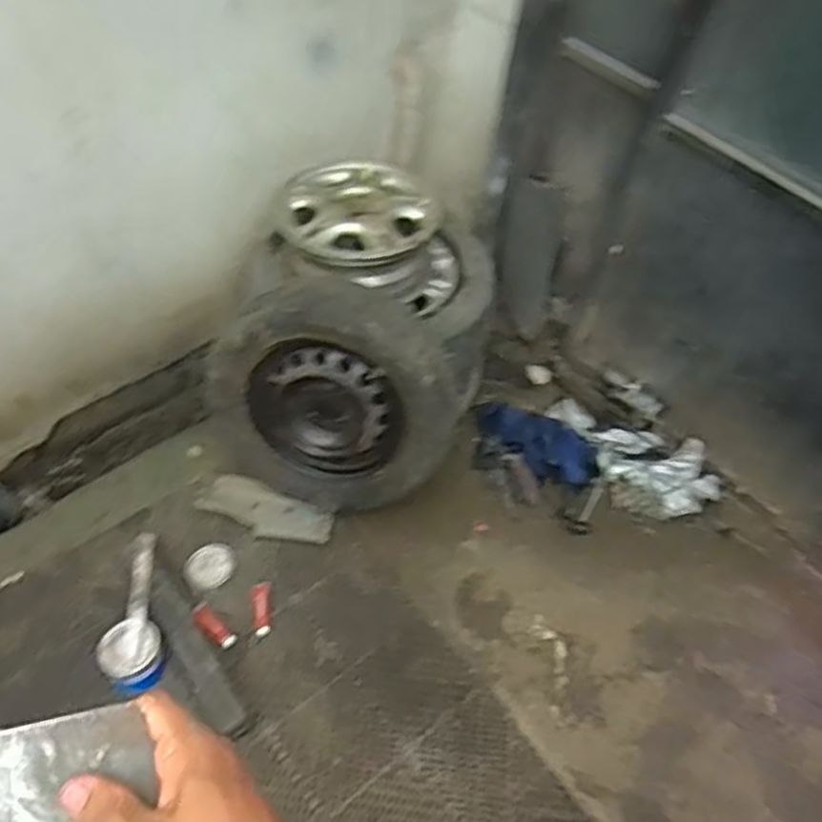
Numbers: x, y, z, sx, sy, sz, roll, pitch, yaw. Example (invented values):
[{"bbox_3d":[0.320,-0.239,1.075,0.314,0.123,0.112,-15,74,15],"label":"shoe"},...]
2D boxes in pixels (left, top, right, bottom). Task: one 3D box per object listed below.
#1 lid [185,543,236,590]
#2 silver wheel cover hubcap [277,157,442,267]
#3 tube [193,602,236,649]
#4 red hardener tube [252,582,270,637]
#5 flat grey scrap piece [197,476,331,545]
[{"bbox_3d":[-0.460,0.357,1.648,0.095,0.022,0.114,33,56,19],"label":"lid"},{"bbox_3d":[-0.129,-0.471,1.701,0.370,0.076,0.355,-6,54,-11],"label":"silver wheel cover hubcap"},{"bbox_3d":[-0.431,0.465,1.564,0.127,0.045,0.047,34,56,20],"label":"tube"},{"bbox_3d":[-0.332,0.435,1.589,0.040,0.035,0.123,-2,52,-8],"label":"red hardener tube"},{"bbox_3d":[-0.343,0.242,1.713,0.308,0.034,0.109,19,52,9],"label":"flat grey scrap piece"}]

